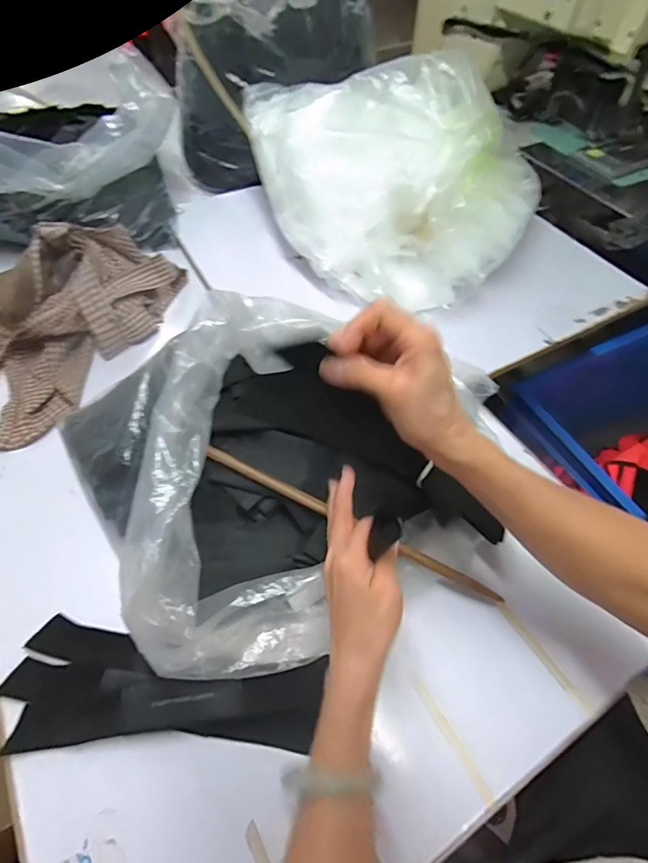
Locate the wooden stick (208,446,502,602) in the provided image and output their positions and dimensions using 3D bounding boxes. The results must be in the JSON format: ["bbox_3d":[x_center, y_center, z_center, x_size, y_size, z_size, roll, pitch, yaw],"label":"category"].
[{"bbox_3d":[0.026,0.095,0.456,0.327,0.015,0.011,26,58,6],"label":"wooden stick"}]

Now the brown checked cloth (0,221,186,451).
[{"bbox_3d":[-0.385,-0.167,0.616,0.207,0.114,0.361,22,58,14],"label":"brown checked cloth"}]

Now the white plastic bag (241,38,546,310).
[{"bbox_3d":[0.076,-0.409,0.684,0.455,0.211,0.320,34,61,21],"label":"white plastic bag"}]

